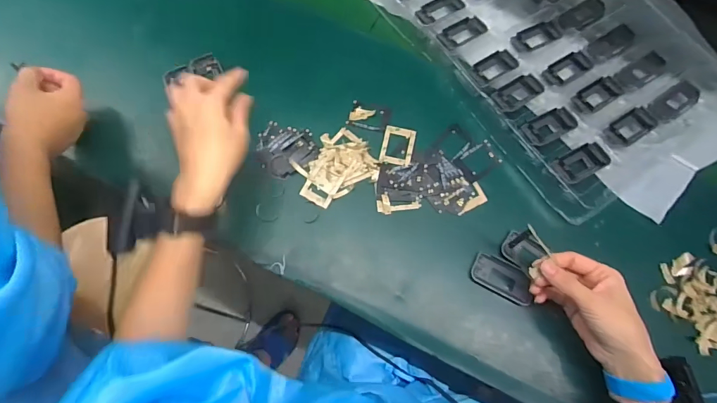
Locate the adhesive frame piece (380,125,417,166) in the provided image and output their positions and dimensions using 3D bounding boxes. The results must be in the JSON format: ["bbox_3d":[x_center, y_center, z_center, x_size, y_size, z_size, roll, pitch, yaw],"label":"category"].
[{"bbox_3d":[0.052,-0.073,0.528,0.040,0.005,0.055,12,74,3],"label":"adhesive frame piece"}]

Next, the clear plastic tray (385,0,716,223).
[{"bbox_3d":[0.251,-0.264,0.571,0.325,0.035,0.506,-33,77,-9],"label":"clear plastic tray"}]

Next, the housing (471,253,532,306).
[{"bbox_3d":[0.169,0.090,0.474,0.071,0.012,0.035,29,76,8],"label":"housing"}]

